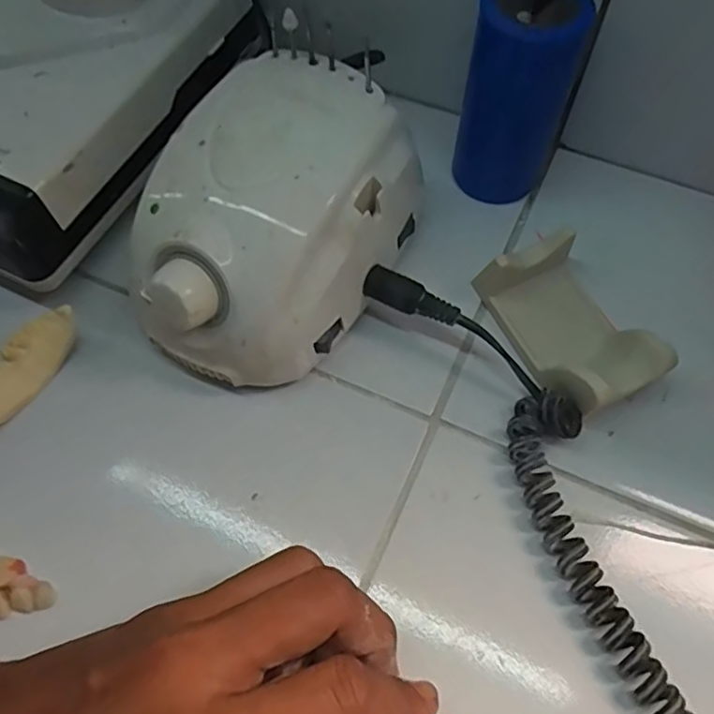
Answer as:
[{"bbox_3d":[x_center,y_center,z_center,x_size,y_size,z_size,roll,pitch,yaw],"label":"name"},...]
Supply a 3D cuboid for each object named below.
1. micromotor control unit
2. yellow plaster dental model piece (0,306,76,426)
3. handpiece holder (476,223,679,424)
[{"bbox_3d":[-0.040,-0.058,0.284,0.098,0.084,0.138,28,67,14],"label":"micromotor control unit"},{"bbox_3d":[-0.157,0.005,0.285,0.019,0.017,0.063,29,67,14],"label":"yellow plaster dental model piece"},{"bbox_3d":[0.101,-0.015,0.288,0.050,0.033,0.086,-21,65,-9],"label":"handpiece holder"}]

